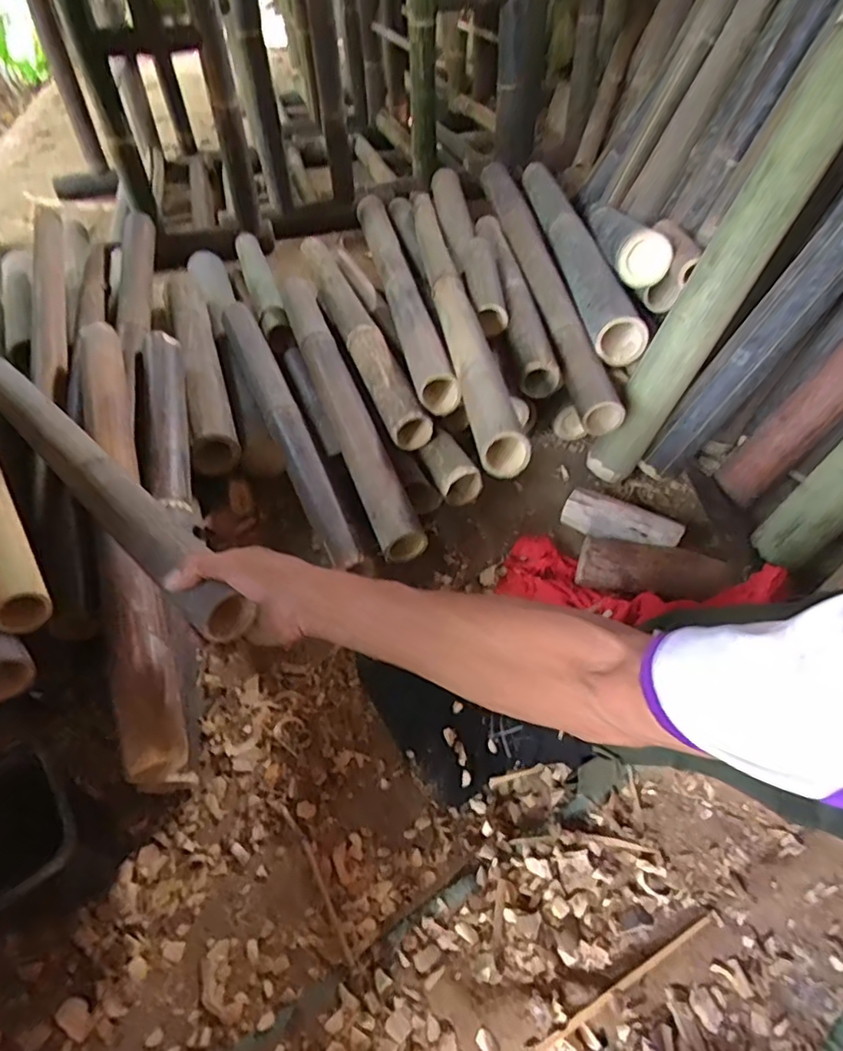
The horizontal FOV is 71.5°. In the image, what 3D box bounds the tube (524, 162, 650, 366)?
[{"bbox_3d":[0.282,-0.596,1.180,0.076,0.075,0.938,-2,45,0],"label":"tube"}]

